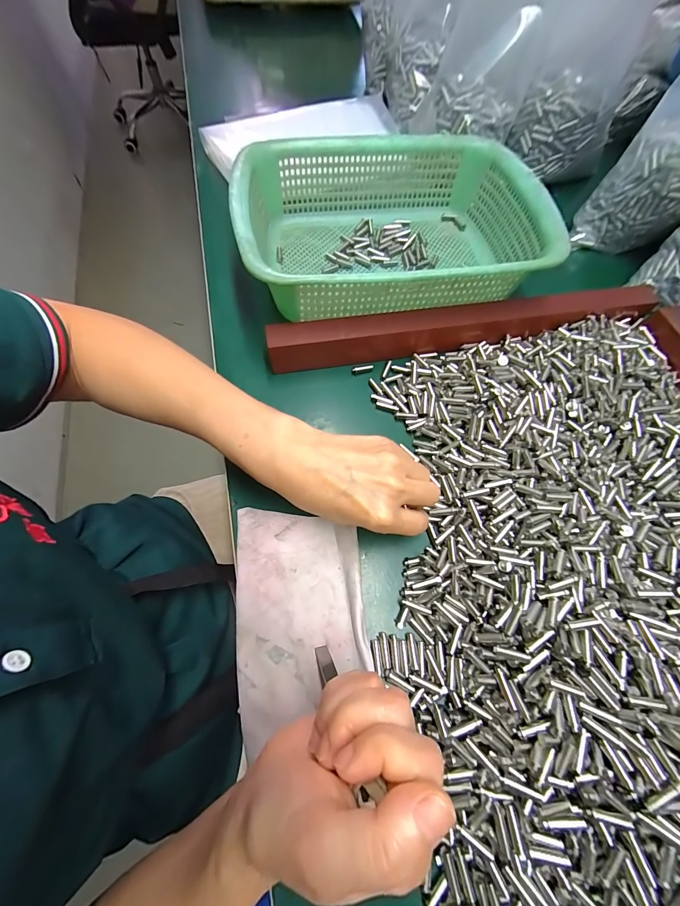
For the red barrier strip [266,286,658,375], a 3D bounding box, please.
[{"bbox_3d":[0.125,-0.127,0.324,0.385,0.036,0.031,-9,68,-5],"label":"red barrier strip"}]

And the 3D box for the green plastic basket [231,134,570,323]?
[{"bbox_3d":[0.049,-0.232,0.344,0.298,0.079,0.223,-7,68,-5],"label":"green plastic basket"}]

